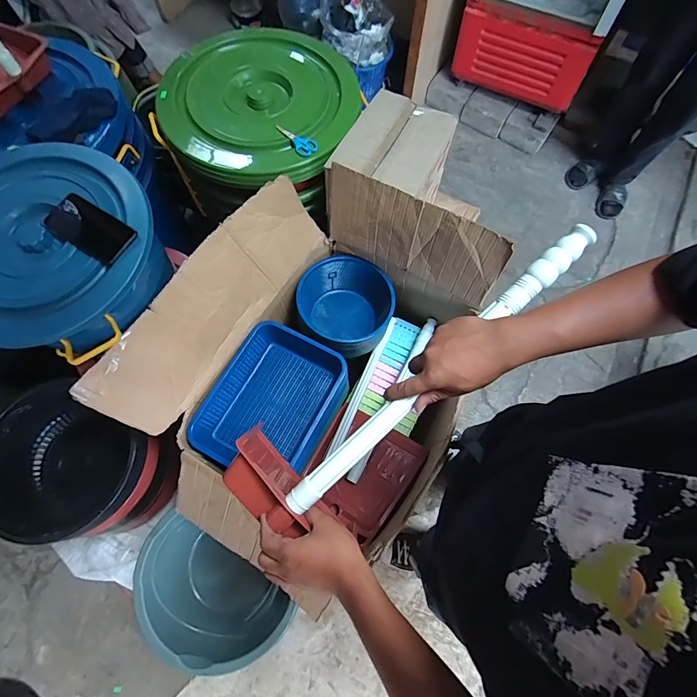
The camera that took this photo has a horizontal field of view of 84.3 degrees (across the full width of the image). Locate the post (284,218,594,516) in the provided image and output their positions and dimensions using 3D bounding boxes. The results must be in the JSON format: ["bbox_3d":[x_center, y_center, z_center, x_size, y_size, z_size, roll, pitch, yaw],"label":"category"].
[{"bbox_3d":[0.107,0.031,0.477,0.490,0.026,0.032,-44,74,6],"label":"post"}]

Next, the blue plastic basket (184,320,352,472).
[{"bbox_3d":[-0.184,0.138,0.971,0.282,0.098,0.360,28,73,11],"label":"blue plastic basket"}]

